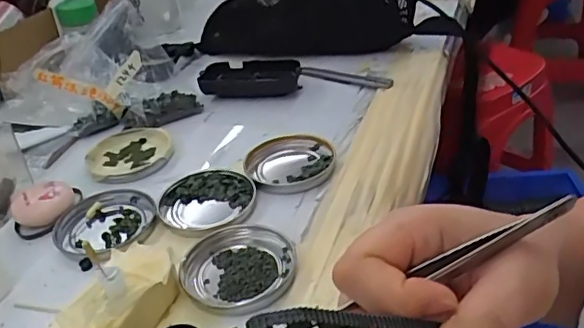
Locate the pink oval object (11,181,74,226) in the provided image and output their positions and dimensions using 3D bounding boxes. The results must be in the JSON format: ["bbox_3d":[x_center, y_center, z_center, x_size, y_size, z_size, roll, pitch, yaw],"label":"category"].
[{"bbox_3d":[-0.206,0.031,0.466,0.048,0.024,0.032,-24,37,-23],"label":"pink oval object"}]

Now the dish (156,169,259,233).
[{"bbox_3d":[-0.072,0.030,0.462,0.081,0.008,0.077,-6,33,4],"label":"dish"}]

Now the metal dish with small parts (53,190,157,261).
[{"bbox_3d":[-0.150,0.047,0.459,0.075,0.017,0.071,-6,33,4],"label":"metal dish with small parts"}]

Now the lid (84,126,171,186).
[{"bbox_3d":[-0.154,-0.008,0.539,0.079,0.013,0.095,-16,34,-12],"label":"lid"}]

